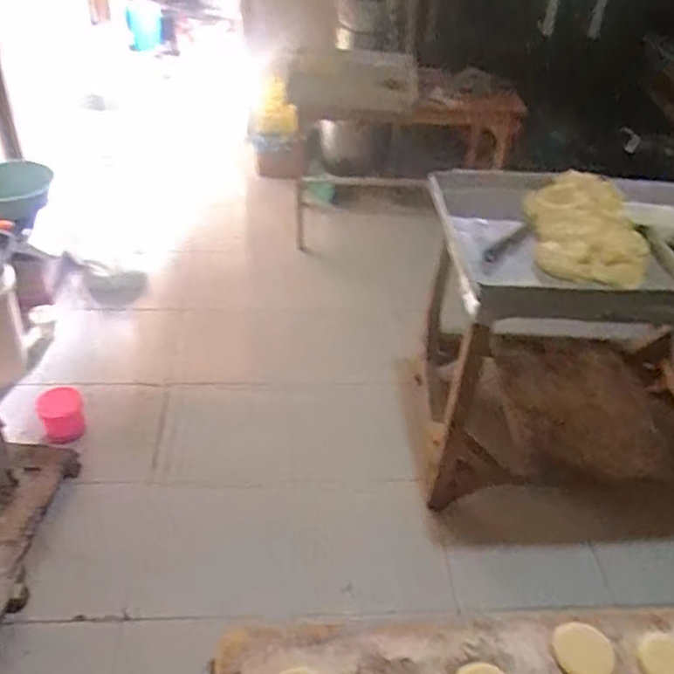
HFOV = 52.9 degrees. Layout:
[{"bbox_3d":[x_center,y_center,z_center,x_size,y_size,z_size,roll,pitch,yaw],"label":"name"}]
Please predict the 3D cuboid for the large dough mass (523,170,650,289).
[{"bbox_3d":[0.592,-0.268,1.636,0.253,0.091,0.483,6,39,1],"label":"large dough mass"}]

